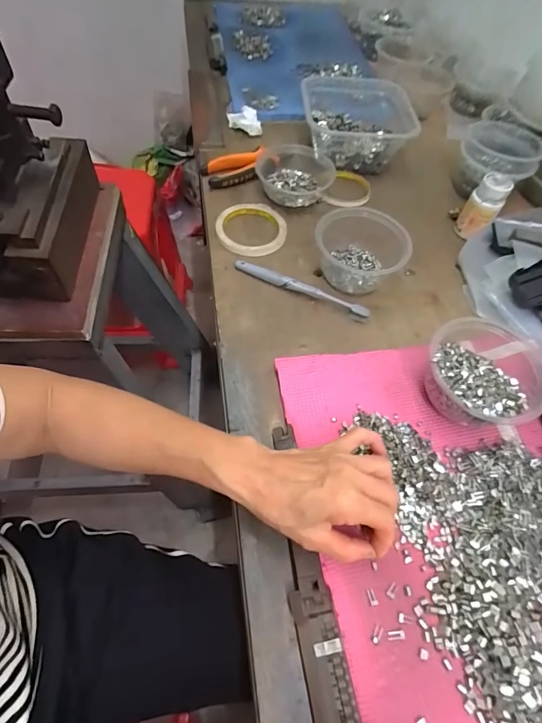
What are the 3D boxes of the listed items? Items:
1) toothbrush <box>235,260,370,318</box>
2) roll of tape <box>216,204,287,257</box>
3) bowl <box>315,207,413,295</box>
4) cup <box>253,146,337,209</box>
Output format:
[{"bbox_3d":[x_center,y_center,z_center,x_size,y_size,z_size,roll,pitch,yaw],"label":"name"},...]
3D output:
[{"bbox_3d":[0.037,-0.094,0.497,0.180,0.013,0.016,23,59,10],"label":"toothbrush"},{"bbox_3d":[-0.025,-0.190,0.551,0.091,0.013,0.104,15,58,6],"label":"roll of tape"},{"bbox_3d":[0.116,-0.141,0.504,0.119,0.062,0.103,0,58,-4],"label":"bowl"},{"bbox_3d":[0.041,-0.284,0.601,0.122,0.034,0.114,-6,59,-8],"label":"cup"}]

